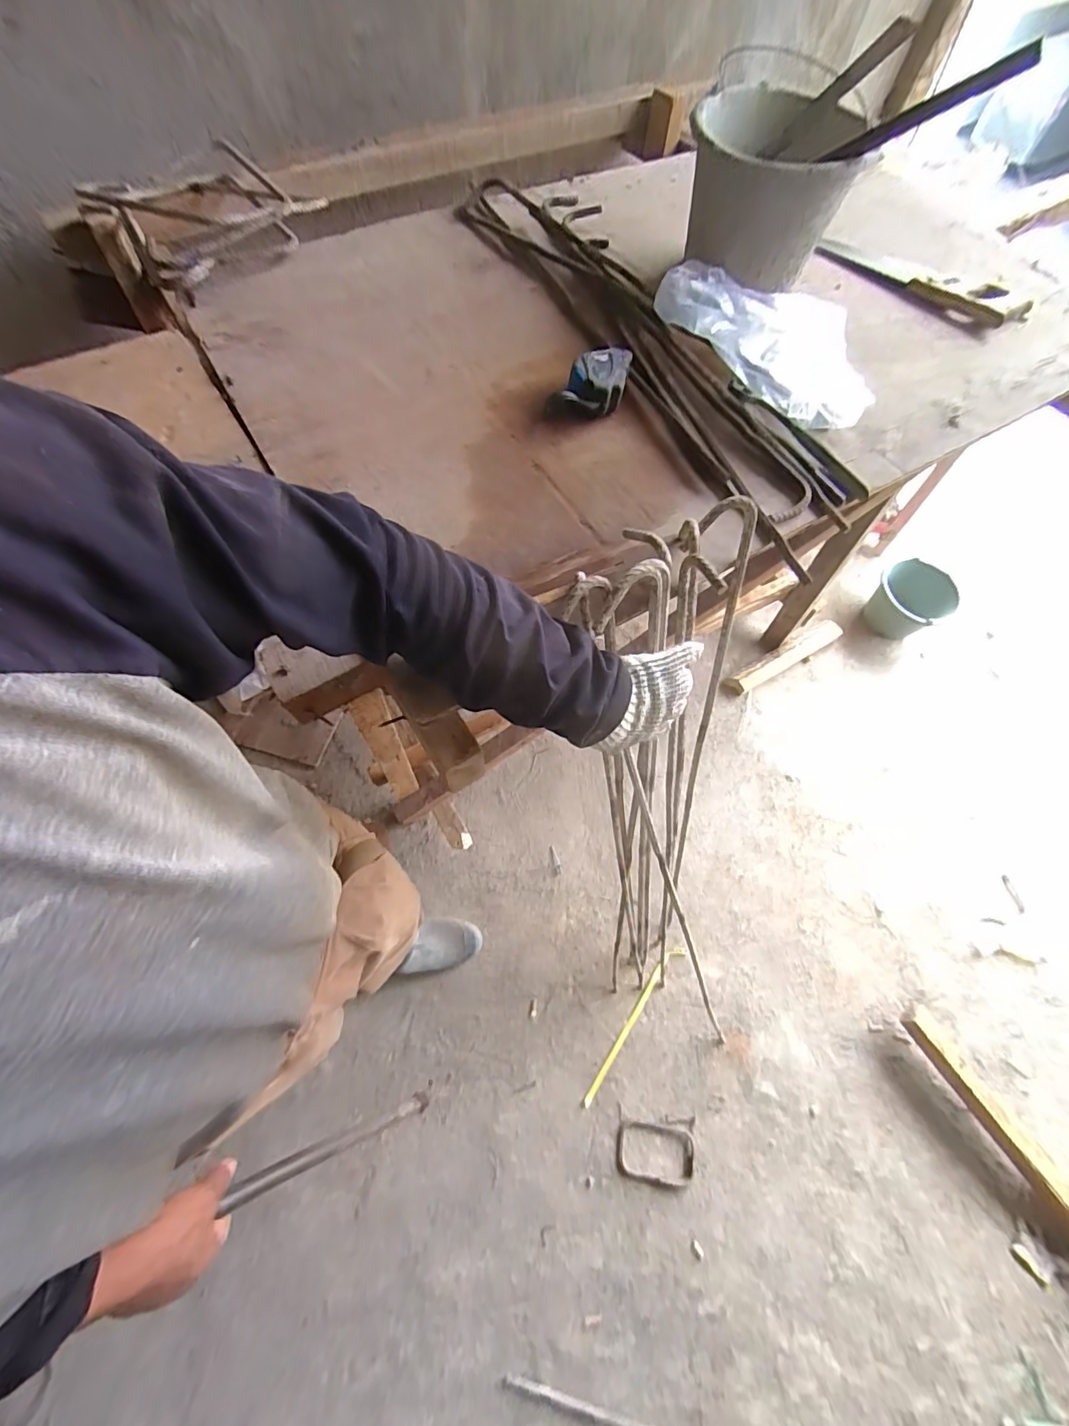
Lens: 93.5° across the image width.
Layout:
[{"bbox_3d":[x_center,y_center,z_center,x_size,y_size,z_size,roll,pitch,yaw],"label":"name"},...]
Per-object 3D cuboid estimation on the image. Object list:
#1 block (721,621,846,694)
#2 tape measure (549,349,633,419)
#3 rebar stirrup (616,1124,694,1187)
[{"bbox_3d":[0.780,-0.172,1.583,0.445,0.055,0.069,-28,70,-13],"label":"block"},{"bbox_3d":[0.067,-0.395,0.607,0.101,0.041,0.080,-2,67,-3],"label":"tape measure"},{"bbox_3d":[0.261,0.946,1.075,0.166,0.016,0.100,6,66,0],"label":"rebar stirrup"}]

